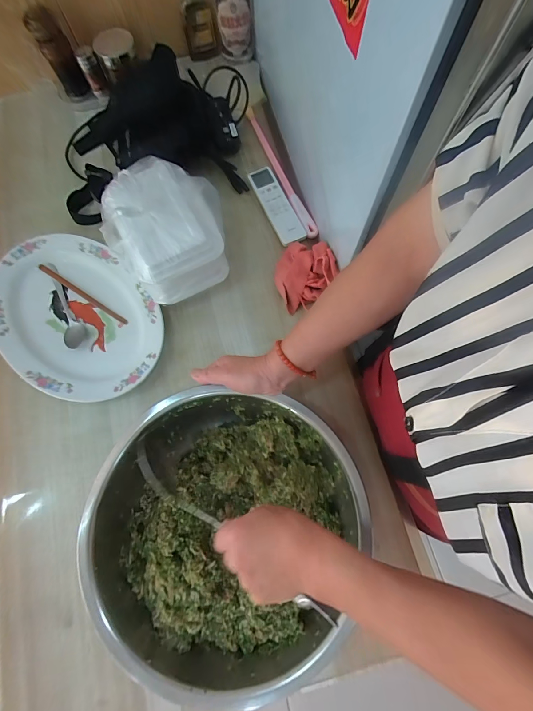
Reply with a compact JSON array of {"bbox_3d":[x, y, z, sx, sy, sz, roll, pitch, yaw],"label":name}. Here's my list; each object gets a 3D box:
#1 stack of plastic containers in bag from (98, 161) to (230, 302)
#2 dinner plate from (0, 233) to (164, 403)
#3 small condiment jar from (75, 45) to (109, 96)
[{"bbox_3d":[-0.166,-0.205,0.517,0.158,0.119,0.192,-29,75,-6],"label":"stack of plastic containers in bag"},{"bbox_3d":[-0.328,-0.067,0.565,0.233,0.031,0.328,-42,77,-9],"label":"dinner plate"},{"bbox_3d":[-0.355,-0.584,0.678,0.040,0.079,0.039,0,74,2],"label":"small condiment jar"}]

